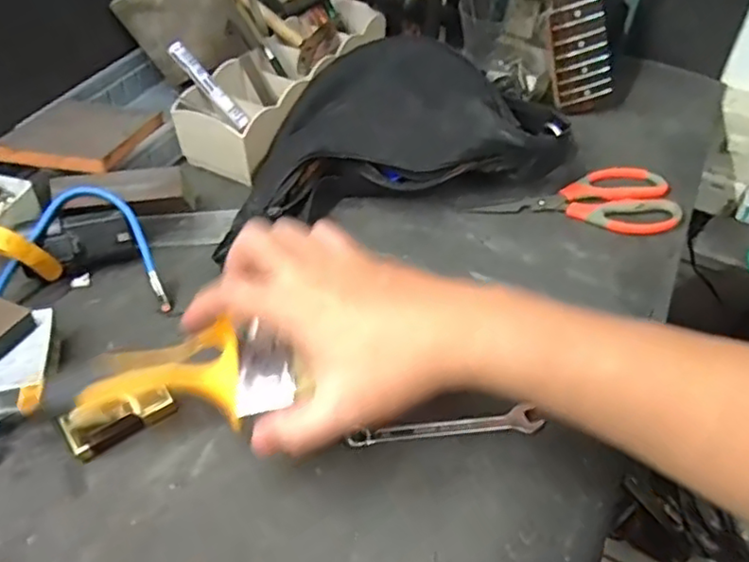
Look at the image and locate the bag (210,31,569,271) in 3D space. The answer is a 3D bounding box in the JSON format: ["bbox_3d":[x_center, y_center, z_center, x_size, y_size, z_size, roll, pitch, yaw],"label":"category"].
[{"bbox_3d":[0.019,-0.143,0.599,0.290,0.079,0.172,-7,50,-9],"label":"bag"}]

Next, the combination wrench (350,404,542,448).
[{"bbox_3d":[0.048,0.100,0.434,0.129,0.010,0.019,-4,49,-6],"label":"combination wrench"}]

